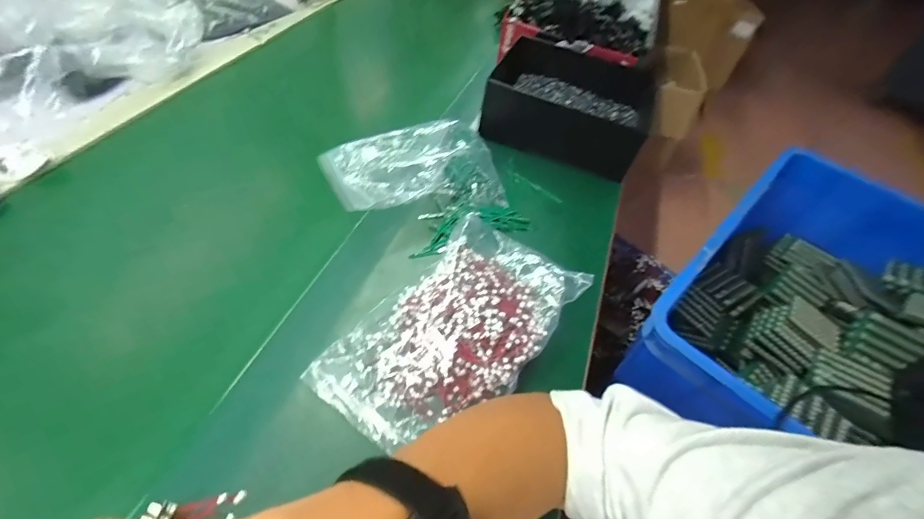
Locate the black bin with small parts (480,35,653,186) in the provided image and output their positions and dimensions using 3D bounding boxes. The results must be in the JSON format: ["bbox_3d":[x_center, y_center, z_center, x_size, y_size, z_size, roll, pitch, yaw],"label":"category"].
[{"bbox_3d":[0.166,-0.233,0.621,0.219,0.080,0.168,21,52,11],"label":"black bin with small parts"}]

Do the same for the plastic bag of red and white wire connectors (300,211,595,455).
[{"bbox_3d":[-0.007,0.061,0.383,0.151,0.051,0.242,35,56,21],"label":"plastic bag of red and white wire connectors"}]

